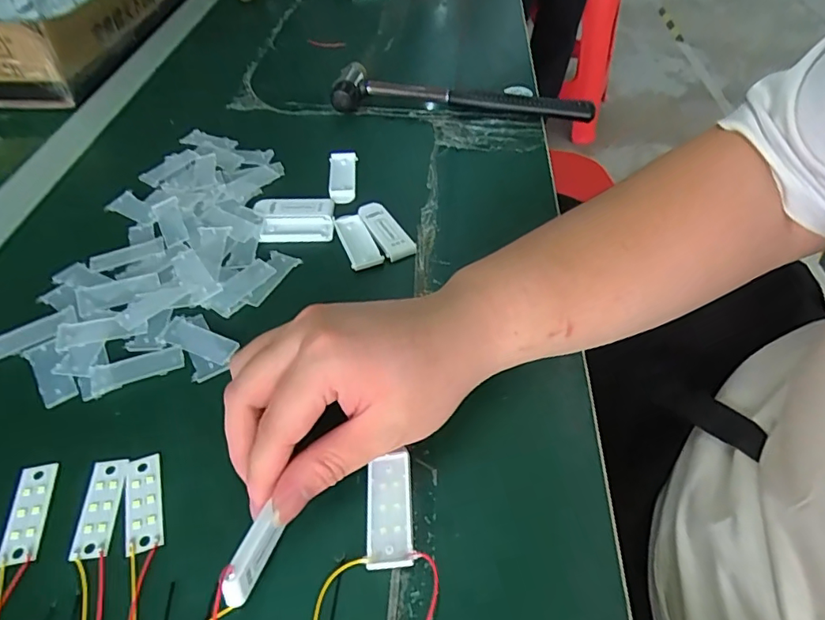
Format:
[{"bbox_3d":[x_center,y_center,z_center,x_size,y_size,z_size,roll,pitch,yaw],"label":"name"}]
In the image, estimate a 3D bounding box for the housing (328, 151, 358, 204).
[{"bbox_3d":[-0.055,-0.106,0.412,0.022,0.012,0.058,-5,49,-5],"label":"housing"}]

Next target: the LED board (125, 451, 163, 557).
[{"bbox_3d":[-0.128,0.089,0.243,0.016,0.004,0.046,-15,51,-13],"label":"LED board"}]

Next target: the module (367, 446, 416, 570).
[{"bbox_3d":[-0.011,0.091,0.238,0.020,0.009,0.051,-2,49,-2],"label":"module"}]

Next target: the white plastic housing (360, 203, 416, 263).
[{"bbox_3d":[-0.019,-0.057,0.366,0.021,0.007,0.055,-23,53,-19],"label":"white plastic housing"}]

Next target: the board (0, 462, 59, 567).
[{"bbox_3d":[-0.180,0.094,0.241,0.017,0.004,0.045,-8,50,-8],"label":"board"}]

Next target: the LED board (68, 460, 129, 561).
[{"bbox_3d":[-0.147,0.091,0.241,0.017,0.004,0.045,-5,49,-5],"label":"LED board"}]

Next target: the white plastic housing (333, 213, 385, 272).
[{"bbox_3d":[-0.040,-0.050,0.359,0.022,0.004,0.054,-19,52,-16],"label":"white plastic housing"}]

